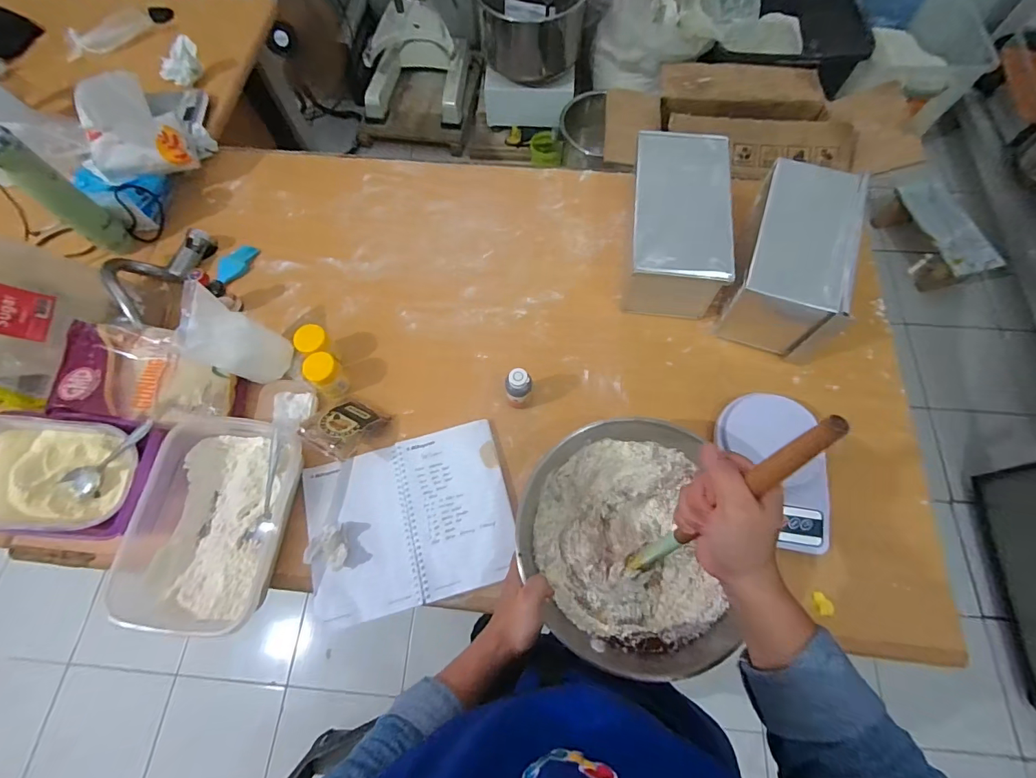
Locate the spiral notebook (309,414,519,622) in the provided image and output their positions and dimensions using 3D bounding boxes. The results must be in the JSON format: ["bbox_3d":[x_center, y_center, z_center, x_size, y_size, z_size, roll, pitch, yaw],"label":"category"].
[{"bbox_3d":[-0.143,0.171,0.588,0.264,0.010,0.207,-15,70,-4],"label":"spiral notebook"}]

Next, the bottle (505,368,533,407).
[{"bbox_3d":[0.001,0.000,0.613,0.035,0.078,0.028,5,69,3],"label":"bottle"}]

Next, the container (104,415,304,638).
[{"bbox_3d":[-0.384,0.165,0.575,0.180,0.061,0.259,5,70,4],"label":"container"}]

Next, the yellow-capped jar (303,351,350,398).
[{"bbox_3d":[-0.275,-0.021,0.640,0.042,0.061,0.044,-1,69,2],"label":"yellow-capped jar"}]

